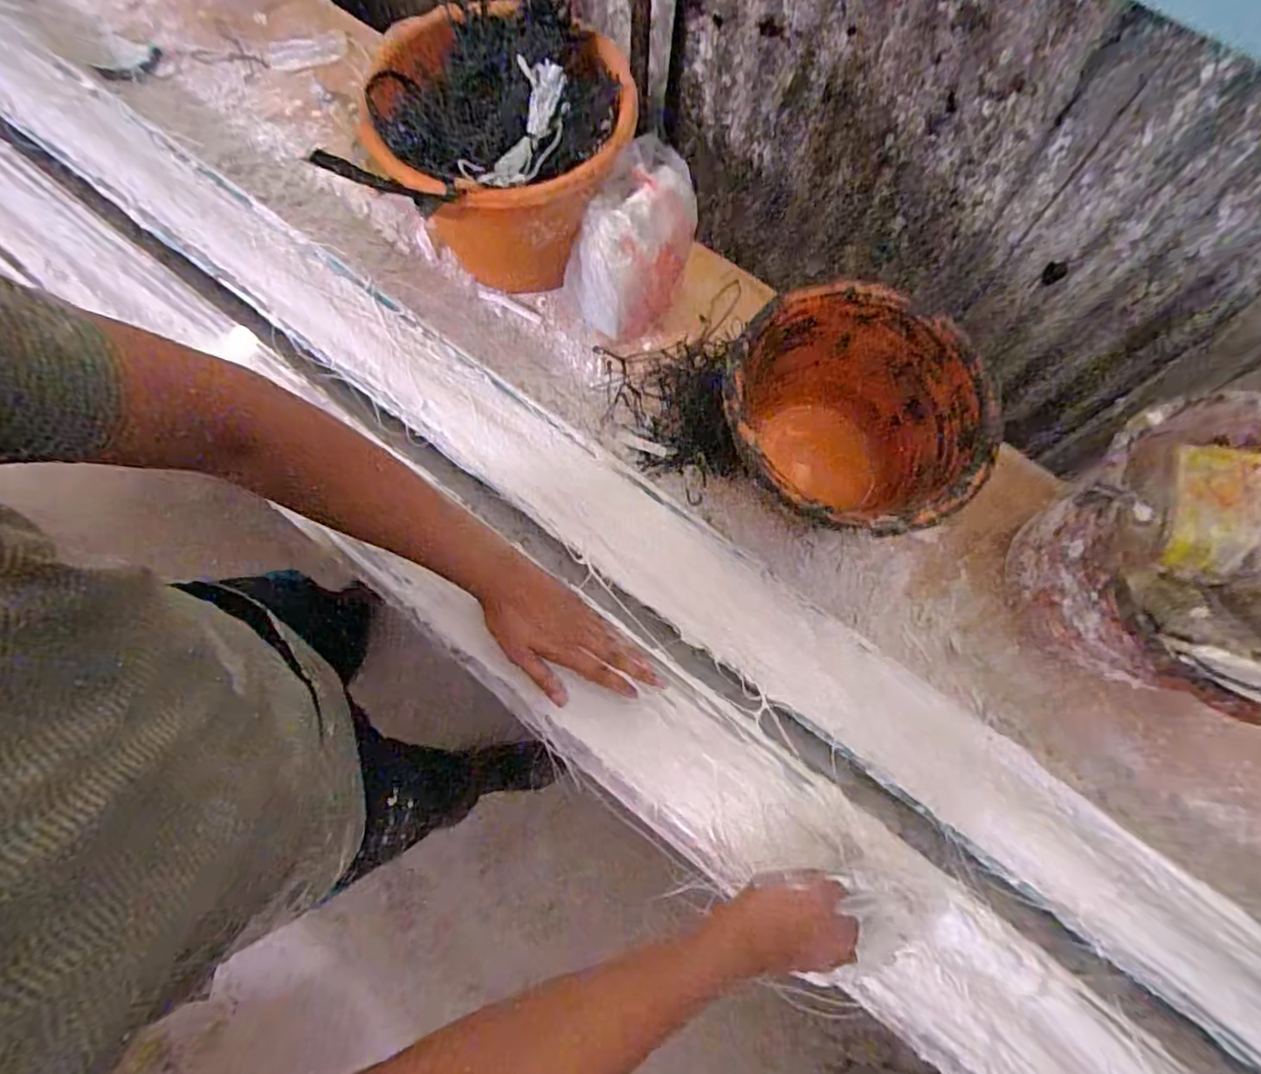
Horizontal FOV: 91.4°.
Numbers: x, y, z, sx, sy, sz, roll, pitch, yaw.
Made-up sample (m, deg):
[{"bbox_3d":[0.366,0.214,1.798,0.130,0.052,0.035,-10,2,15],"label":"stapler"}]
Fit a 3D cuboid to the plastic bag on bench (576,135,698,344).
[{"bbox_3d":[0.018,-0.314,0.698,0.115,0.188,0.132,23,74,7],"label":"plastic bag on bench"}]

